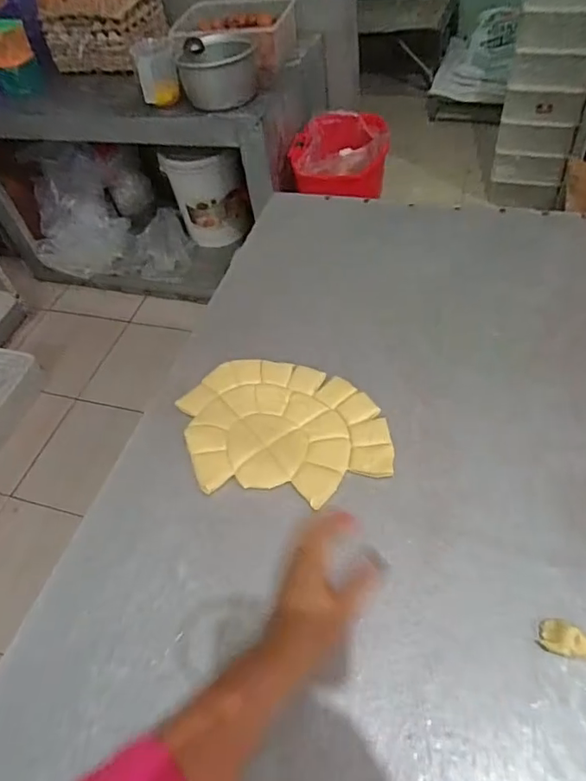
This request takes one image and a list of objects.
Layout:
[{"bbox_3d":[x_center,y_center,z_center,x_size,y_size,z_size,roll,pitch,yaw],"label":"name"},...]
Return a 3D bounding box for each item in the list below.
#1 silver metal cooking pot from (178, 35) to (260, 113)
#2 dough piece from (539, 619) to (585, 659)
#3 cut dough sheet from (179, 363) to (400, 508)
[{"bbox_3d":[-0.218,-0.970,1.587,0.197,0.149,0.182,5,53,13],"label":"silver metal cooking pot"},{"bbox_3d":[0.247,0.224,0.471,0.039,0.022,0.031,8,54,12],"label":"dough piece"},{"bbox_3d":[-0.011,0.043,0.654,0.262,0.008,0.190,7,54,11],"label":"cut dough sheet"}]

